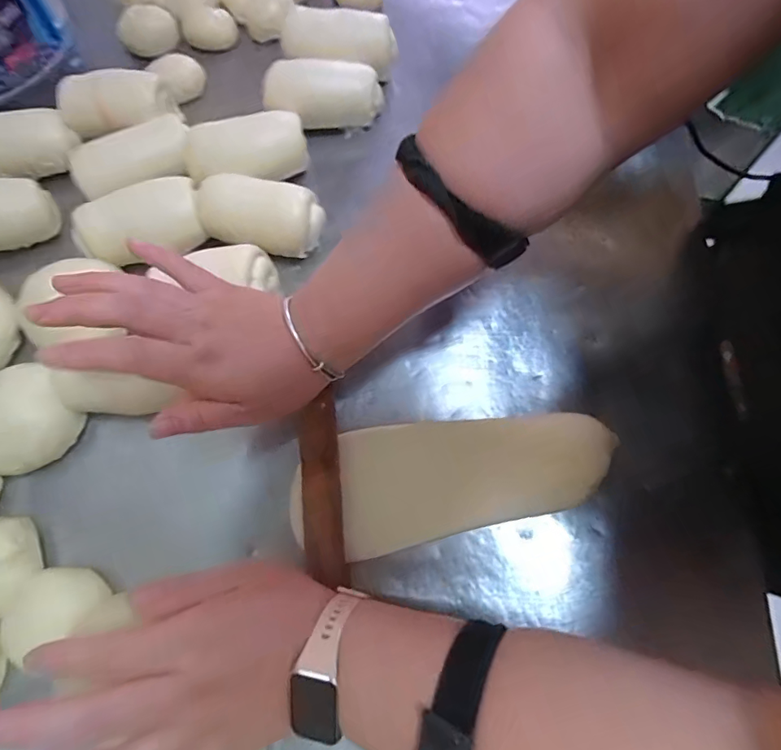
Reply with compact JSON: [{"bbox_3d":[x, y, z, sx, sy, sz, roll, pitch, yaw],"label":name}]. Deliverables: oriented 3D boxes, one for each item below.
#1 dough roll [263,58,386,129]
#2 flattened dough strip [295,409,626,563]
[{"bbox_3d":[-0.059,-0.249,0.424,0.102,0.034,0.053,-11,72,-3],"label":"dough roll"},{"bbox_3d":[0.040,0.067,0.332,0.214,0.014,0.082,-14,72,1],"label":"flattened dough strip"}]

